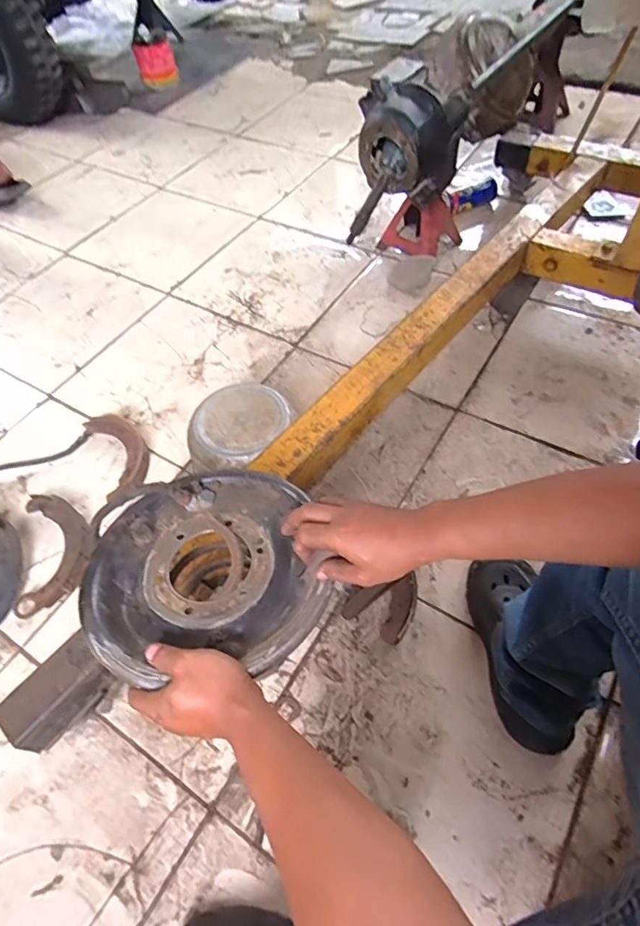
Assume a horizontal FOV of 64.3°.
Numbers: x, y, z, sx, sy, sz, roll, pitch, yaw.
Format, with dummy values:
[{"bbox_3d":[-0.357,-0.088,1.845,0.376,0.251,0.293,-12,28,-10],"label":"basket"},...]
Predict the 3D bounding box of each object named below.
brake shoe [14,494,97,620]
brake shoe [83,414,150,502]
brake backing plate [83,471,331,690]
[{"bbox_3d":[-0.478,0.155,0.922,0.132,0.032,0.228,-10,57,-3],"label":"brake shoe"},{"bbox_3d":[-0.408,-0.025,1.041,0.098,0.032,0.201,-24,59,-12],"label":"brake shoe"},{"bbox_3d":[-0.131,0.111,0.557,0.241,0.050,0.245,-2,57,3],"label":"brake backing plate"}]

